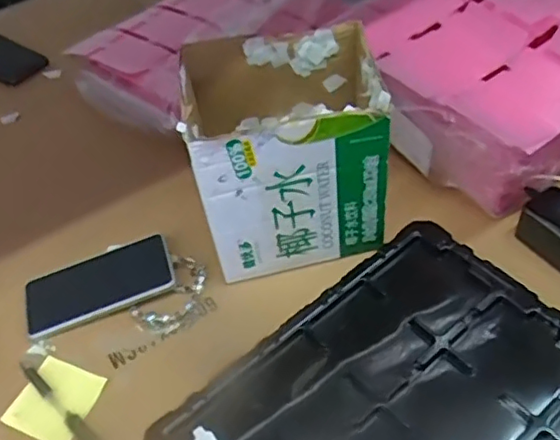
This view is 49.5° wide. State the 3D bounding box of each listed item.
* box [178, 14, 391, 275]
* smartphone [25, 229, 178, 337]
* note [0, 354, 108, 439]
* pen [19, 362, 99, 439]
[{"bbox_3d":[0.008,-0.075,0.642,0.181,0.190,0.162,-6,50,0],"label":"box"},{"bbox_3d":[-0.199,0.069,0.672,0.162,0.009,0.078,-20,56,-4],"label":"smartphone"},{"bbox_3d":[-0.222,0.177,0.601,0.078,0.007,0.076,16,53,18],"label":"note"},{"bbox_3d":[-0.219,0.180,0.598,0.132,0.014,0.015,35,61,29],"label":"pen"}]

